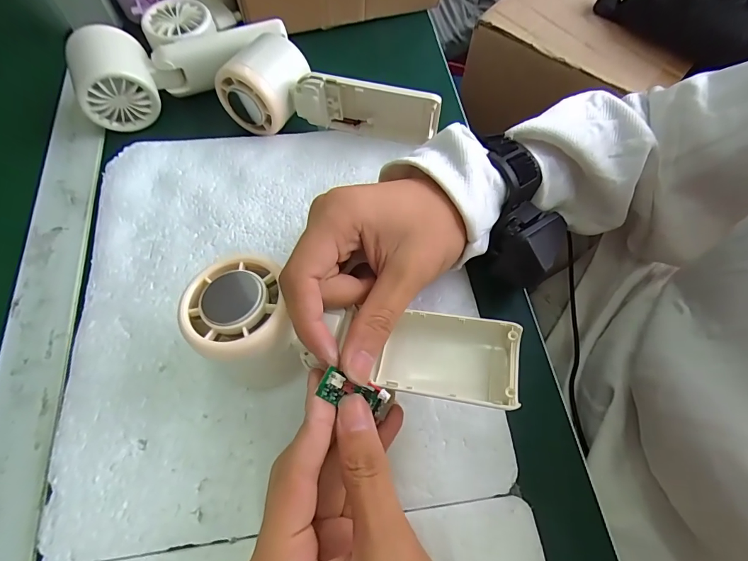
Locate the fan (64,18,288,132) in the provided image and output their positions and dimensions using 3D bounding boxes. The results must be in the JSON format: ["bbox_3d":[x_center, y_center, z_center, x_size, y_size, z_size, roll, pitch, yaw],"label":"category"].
[{"bbox_3d":[-0.148,-0.177,0.319,0.160,0.046,0.069,-15,66,-10],"label":"fan"}]

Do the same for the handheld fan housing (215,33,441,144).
[{"bbox_3d":[-0.034,-0.137,0.302,0.166,0.045,0.061,16,65,5],"label":"handheld fan housing"}]

